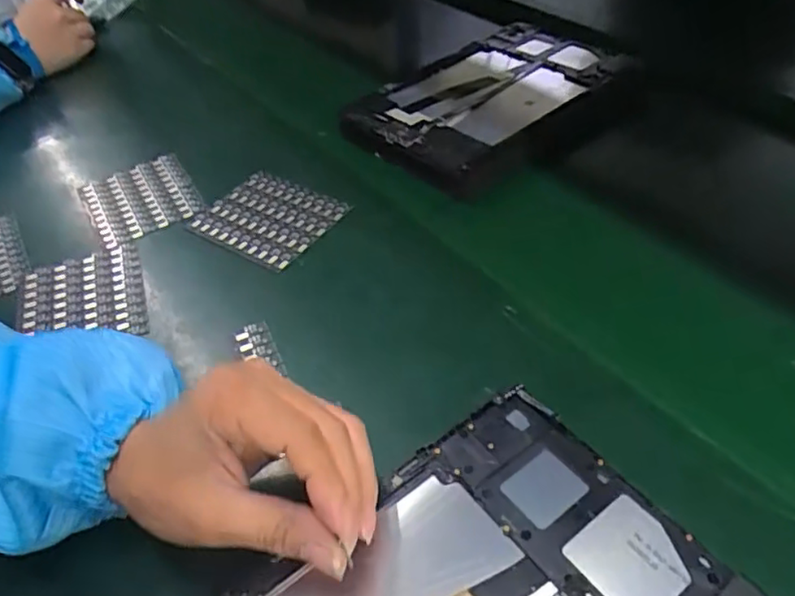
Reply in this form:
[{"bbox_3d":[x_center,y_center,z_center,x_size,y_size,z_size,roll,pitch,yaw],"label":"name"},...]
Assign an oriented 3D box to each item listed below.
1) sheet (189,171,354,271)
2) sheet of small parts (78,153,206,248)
[{"bbox_3d":[-0.102,-0.065,0.489,0.101,0.008,0.082,24,50,27],"label":"sheet"},{"bbox_3d":[-0.215,-0.085,0.523,0.082,0.013,0.100,-24,46,-20],"label":"sheet of small parts"}]

